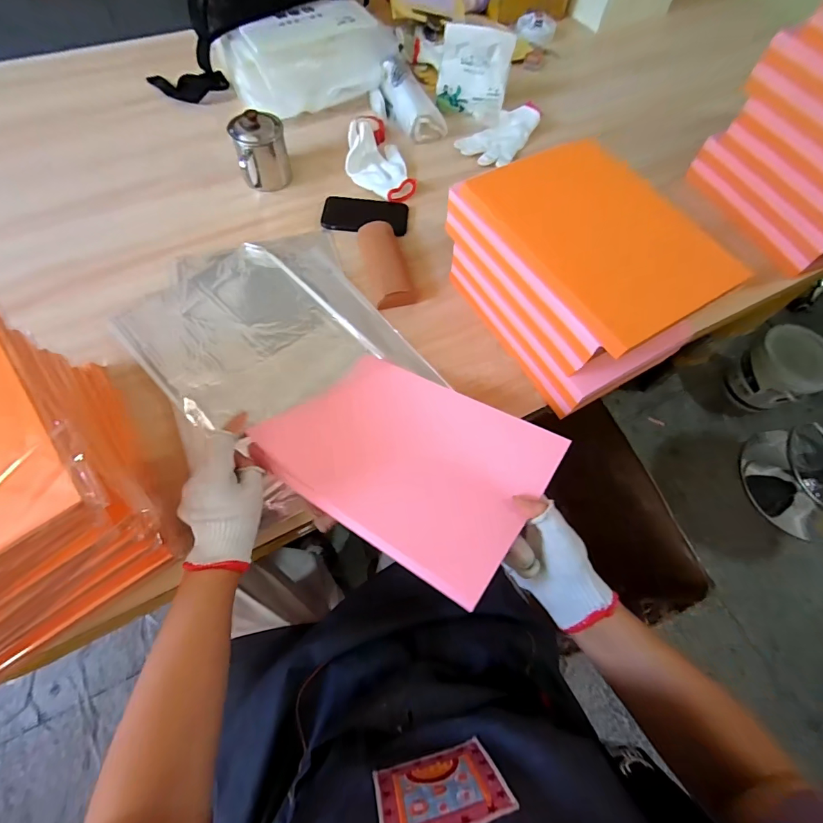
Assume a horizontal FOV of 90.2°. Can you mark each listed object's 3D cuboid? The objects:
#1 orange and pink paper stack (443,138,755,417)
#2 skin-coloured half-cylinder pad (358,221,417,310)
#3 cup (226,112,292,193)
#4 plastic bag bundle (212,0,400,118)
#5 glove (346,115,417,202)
[{"bbox_3d":[0.214,-0.184,0.577,0.188,0.163,0.319,-28,69,-15],"label":"orange and pink paper stack"},{"bbox_3d":[-0.042,-0.243,0.666,0.061,0.027,0.161,-12,66,-9],"label":"skin-coloured half-cylinder pad"},{"bbox_3d":[-0.267,-0.461,0.731,0.090,0.107,0.106,-18,67,-11],"label":"cup"},{"bbox_3d":[-0.201,-0.713,0.835,0.328,0.094,0.203,-27,69,-15],"label":"plastic bag bundle"},{"bbox_3d":[-0.069,-0.480,0.767,0.116,0.042,0.210,-22,68,-13],"label":"glove"}]

